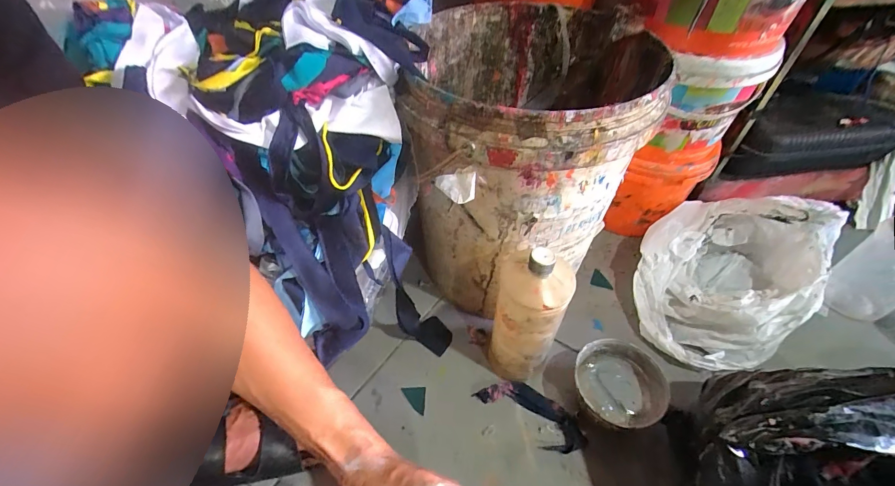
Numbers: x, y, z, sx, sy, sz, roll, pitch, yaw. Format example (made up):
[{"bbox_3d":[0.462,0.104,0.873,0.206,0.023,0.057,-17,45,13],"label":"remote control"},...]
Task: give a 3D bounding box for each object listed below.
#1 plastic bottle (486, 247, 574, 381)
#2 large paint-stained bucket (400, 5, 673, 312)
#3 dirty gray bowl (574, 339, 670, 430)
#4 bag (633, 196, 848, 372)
[{"bbox_3d":[0.100,0.098,0.485,0.083,0.241,0.073,15,50,14],"label":"plastic bottle"},{"bbox_3d":[0.094,-0.105,0.551,0.286,0.345,0.311,0,48,0],"label":"large paint-stained bucket"},{"bbox_3d":[0.231,0.191,0.506,0.109,0.064,0.100,0,48,0],"label":"dirty gray bowl"},{"bbox_3d":[0.445,0.038,0.609,0.337,0.136,0.234,-32,55,-25],"label":"bag"}]

